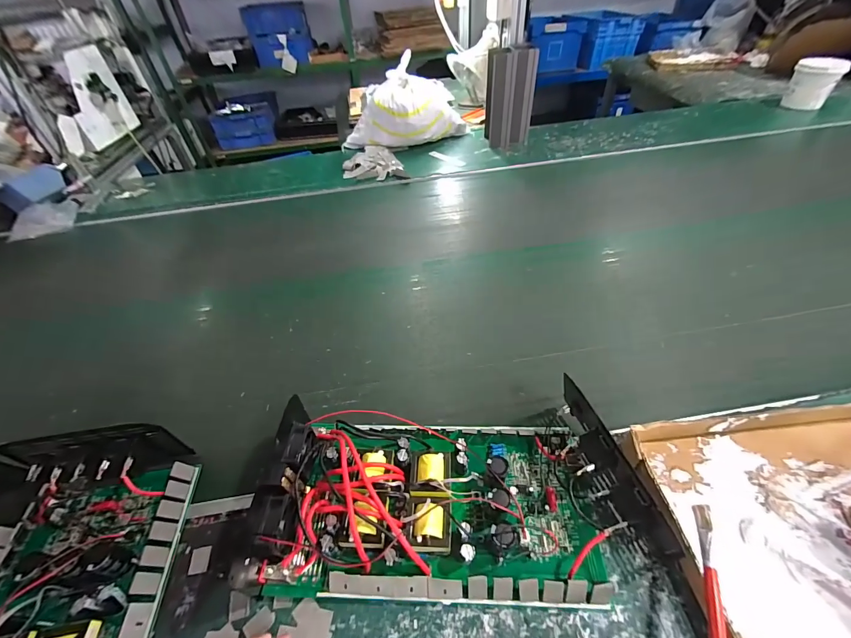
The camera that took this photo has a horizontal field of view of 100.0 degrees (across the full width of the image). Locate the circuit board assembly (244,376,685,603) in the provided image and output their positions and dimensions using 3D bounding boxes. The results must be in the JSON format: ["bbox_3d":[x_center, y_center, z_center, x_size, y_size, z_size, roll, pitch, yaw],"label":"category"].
[{"bbox_3d":[0.035,0.180,0.383,0.407,0.072,0.192,-2,46,2],"label":"circuit board assembly"}]

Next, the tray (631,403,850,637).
[{"bbox_3d":[0.399,0.208,0.355,0.308,0.041,0.236,-5,46,-1],"label":"tray"}]

